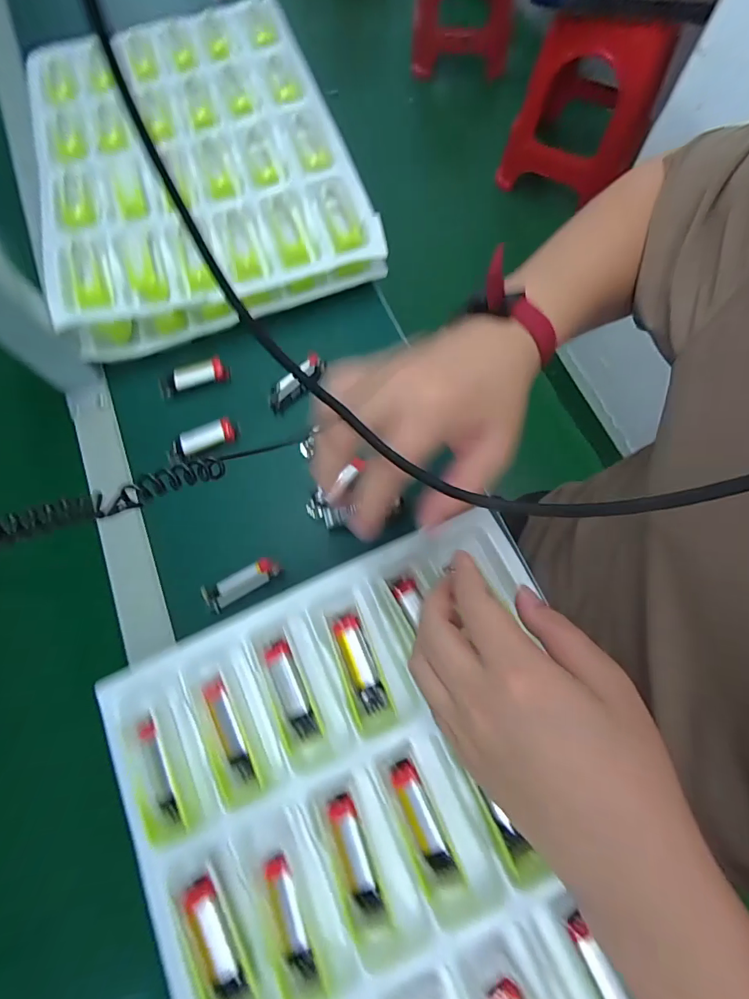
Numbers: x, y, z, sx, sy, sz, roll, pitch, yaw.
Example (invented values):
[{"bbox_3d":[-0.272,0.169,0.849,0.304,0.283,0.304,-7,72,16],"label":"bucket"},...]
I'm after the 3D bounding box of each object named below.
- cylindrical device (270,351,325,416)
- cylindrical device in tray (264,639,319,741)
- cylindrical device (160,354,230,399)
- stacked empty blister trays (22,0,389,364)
[{"bbox_3d":[-0.076,-0.111,0.410,0.065,0.018,0.019,-41,74,-12],"label":"cylindrical device"},{"bbox_3d":[-0.059,0.134,0.305,0.019,0.011,0.067,-26,72,-7],"label":"cylindrical device in tray"},{"bbox_3d":[-0.177,-0.120,0.421,0.066,0.016,0.019,-19,71,-5],"label":"cylindrical device"},{"bbox_3d":[-0.206,-0.386,0.481,0.315,0.048,0.443,-19,71,-5],"label":"stacked empty blister trays"}]

